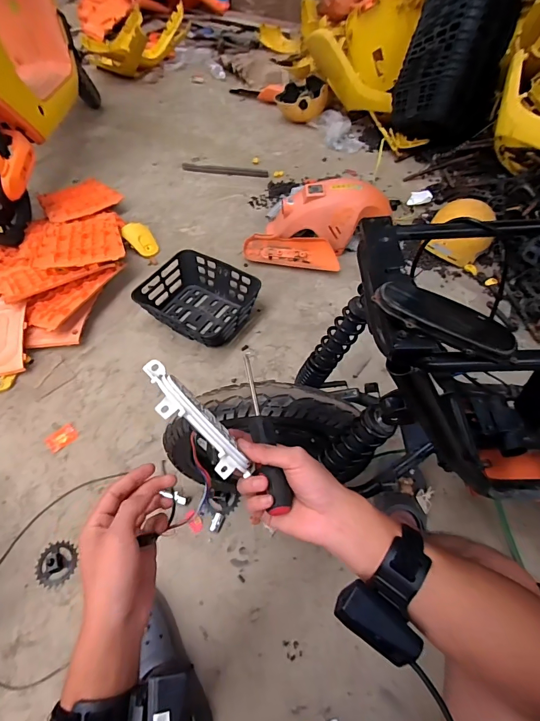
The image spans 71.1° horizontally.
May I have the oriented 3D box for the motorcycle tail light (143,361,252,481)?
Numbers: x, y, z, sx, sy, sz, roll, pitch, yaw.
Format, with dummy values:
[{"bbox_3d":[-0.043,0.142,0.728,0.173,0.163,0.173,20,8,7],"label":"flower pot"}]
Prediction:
[{"bbox_3d":[-0.072,0.059,0.361,0.037,0.038,0.144,-42,94,-23],"label":"motorcycle tail light"}]

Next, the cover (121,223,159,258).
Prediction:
[{"bbox_3d":[-0.476,-0.447,1.400,0.094,0.027,0.149,-41,92,-23],"label":"cover"}]

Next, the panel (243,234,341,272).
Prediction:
[{"bbox_3d":[0.076,-0.379,1.322,0.342,0.087,0.112,19,59,13],"label":"panel"}]

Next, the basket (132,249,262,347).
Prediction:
[{"bbox_3d":[-0.228,-0.189,1.186,0.329,0.102,0.283,31,62,20],"label":"basket"}]

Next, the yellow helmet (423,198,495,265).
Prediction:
[{"bbox_3d":[0.667,-0.455,1.311,0.204,0.155,0.216,18,58,14],"label":"yellow helmet"}]

